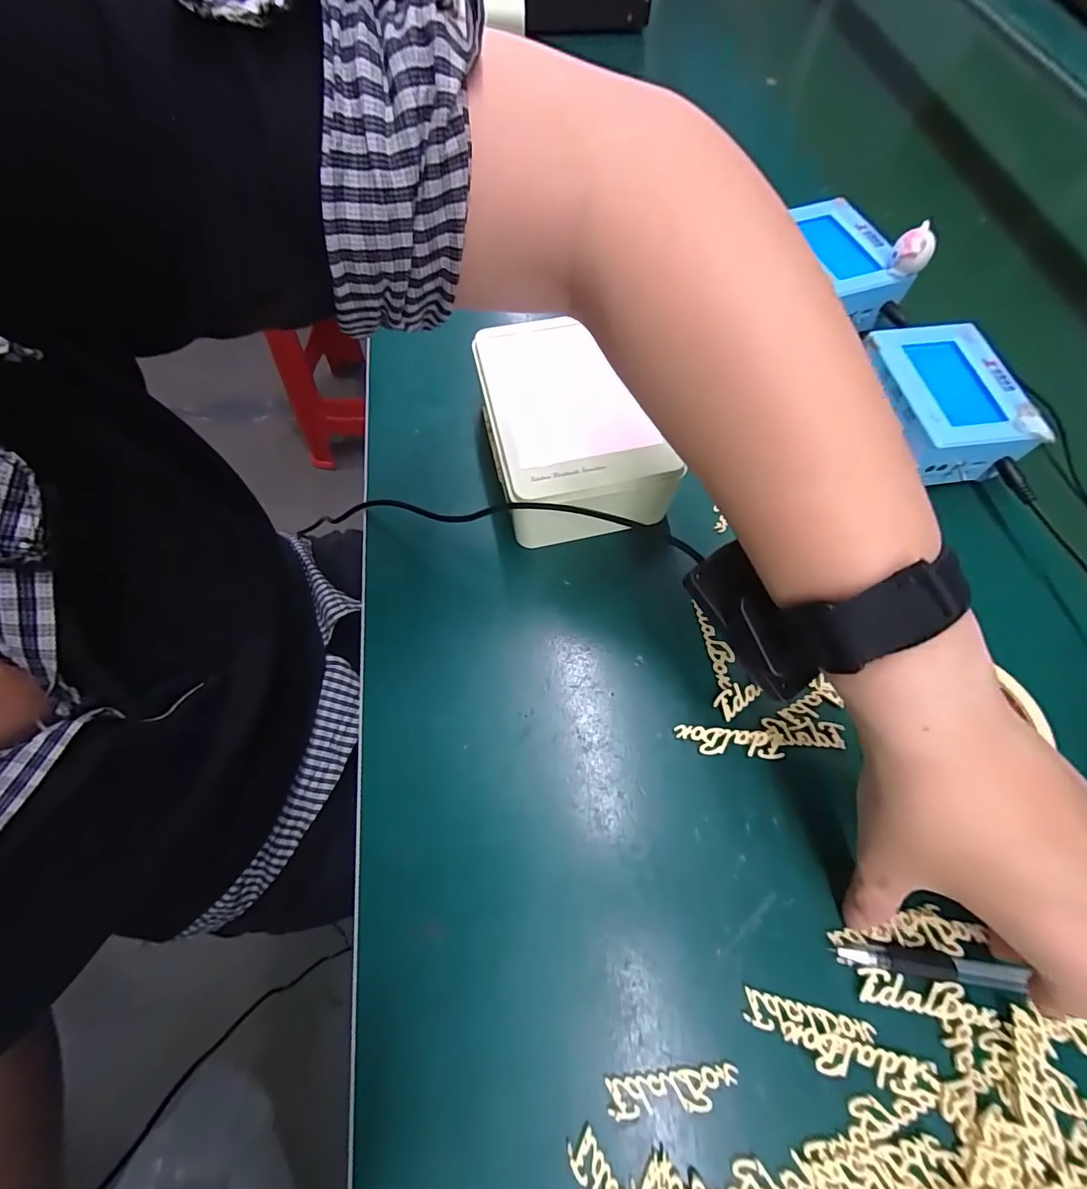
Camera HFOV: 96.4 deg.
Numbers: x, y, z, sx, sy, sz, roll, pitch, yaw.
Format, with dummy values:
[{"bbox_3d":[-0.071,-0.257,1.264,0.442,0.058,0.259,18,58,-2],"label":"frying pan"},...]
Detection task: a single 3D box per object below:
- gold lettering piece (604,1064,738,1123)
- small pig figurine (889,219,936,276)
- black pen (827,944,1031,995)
[{"bbox_3d":[0.054,0.208,0.202,0.054,0.004,0.014,-4,66,-4],"label":"gold lettering piece"},{"bbox_3d":[0.259,-0.240,0.340,0.023,0.029,0.020,23,67,8],"label":"small pig figurine"},{"bbox_3d":[0.212,0.172,0.216,0.159,0.005,0.010,7,65,2],"label":"black pen"}]

